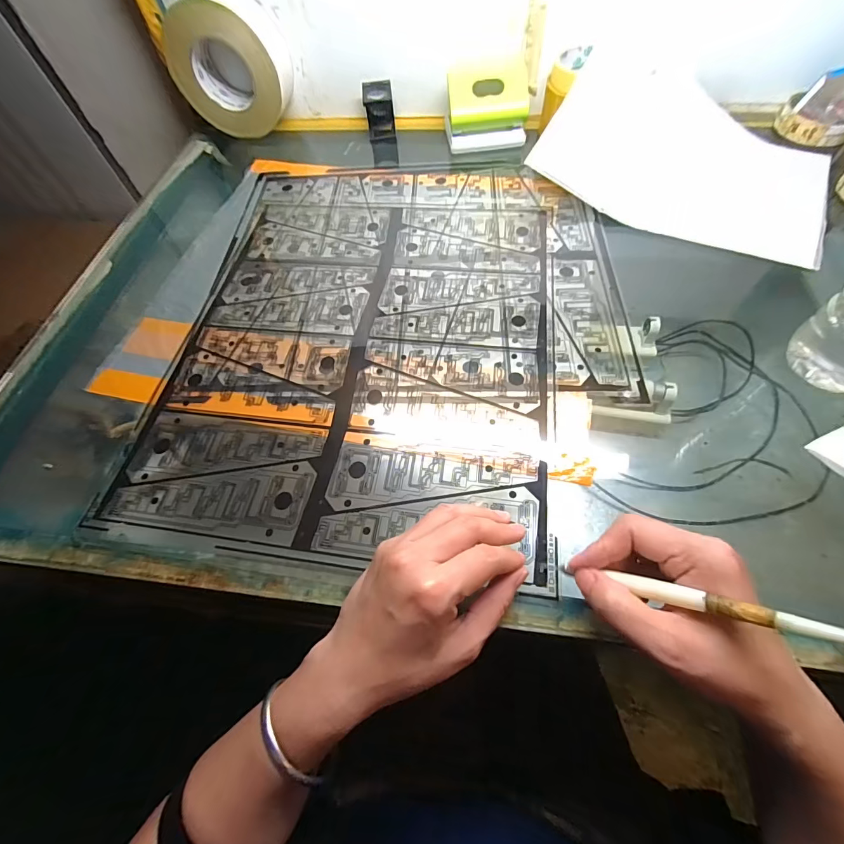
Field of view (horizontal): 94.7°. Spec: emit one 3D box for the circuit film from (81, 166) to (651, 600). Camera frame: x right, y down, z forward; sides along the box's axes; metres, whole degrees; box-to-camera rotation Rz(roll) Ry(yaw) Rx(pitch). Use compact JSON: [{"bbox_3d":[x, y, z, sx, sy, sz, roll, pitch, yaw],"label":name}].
[{"bbox_3d":[-0.024,-0.109,0.380,0.418,0.010,0.471,5,62,6],"label":"circuit film"}]

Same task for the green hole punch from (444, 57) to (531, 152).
[{"bbox_3d":[0.080,-0.399,0.488,0.100,0.064,0.059,-5,62,1],"label":"green hole punch"}]

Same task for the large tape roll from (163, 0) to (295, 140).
[{"bbox_3d":[-0.246,-0.458,0.504,0.142,0.130,0.066,2,62,5],"label":"large tape roll"}]

